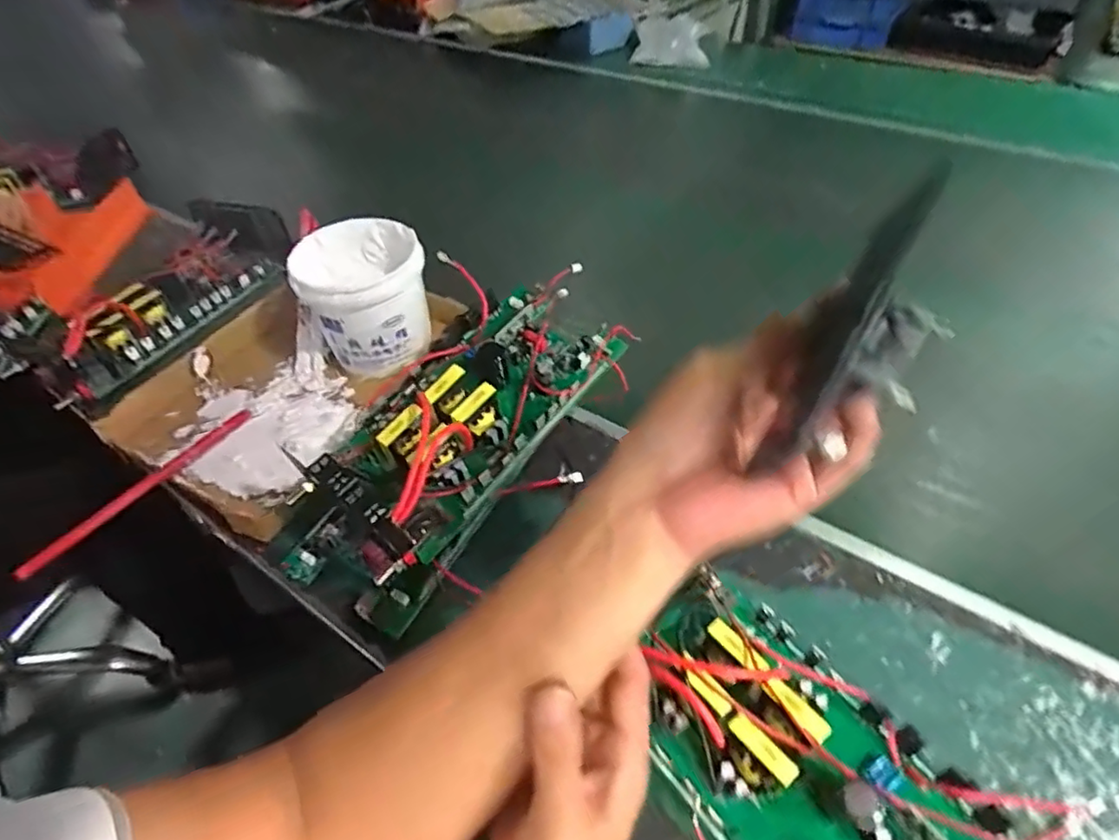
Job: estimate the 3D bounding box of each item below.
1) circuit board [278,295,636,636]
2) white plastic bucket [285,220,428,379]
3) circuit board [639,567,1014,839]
[{"bbox_3d":[-0.093,0.003,0.498,0.130,0.094,0.330,31,70,27],"label":"circuit board"},{"bbox_3d":[-0.195,-0.122,0.621,0.120,0.119,0.111,-2,48,2],"label":"white plastic bucket"},{"bbox_3d":[0.149,0.202,0.350,0.136,0.059,0.250,-32,54,-22],"label":"circuit board"}]

